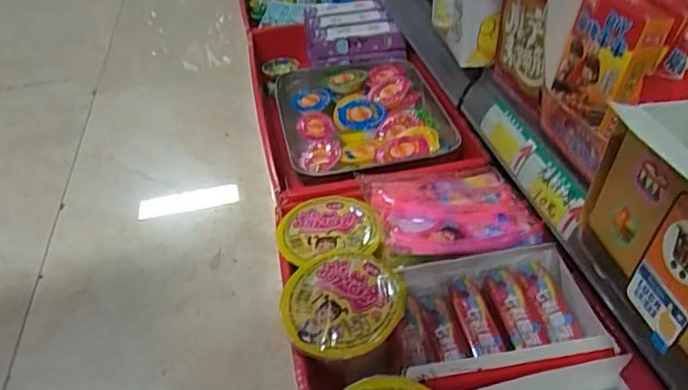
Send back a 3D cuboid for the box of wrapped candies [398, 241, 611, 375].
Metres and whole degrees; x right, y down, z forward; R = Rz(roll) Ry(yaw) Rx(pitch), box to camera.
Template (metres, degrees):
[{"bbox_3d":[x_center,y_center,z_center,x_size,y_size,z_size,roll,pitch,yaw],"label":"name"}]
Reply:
[{"bbox_3d":[0.109,0.095,0.427,0.143,0.048,0.114,-8,39,-3],"label":"box of wrapped candies"}]

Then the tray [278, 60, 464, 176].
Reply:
[{"bbox_3d":[0.019,-0.100,0.721,0.202,0.037,0.270,-10,39,-6],"label":"tray"}]

